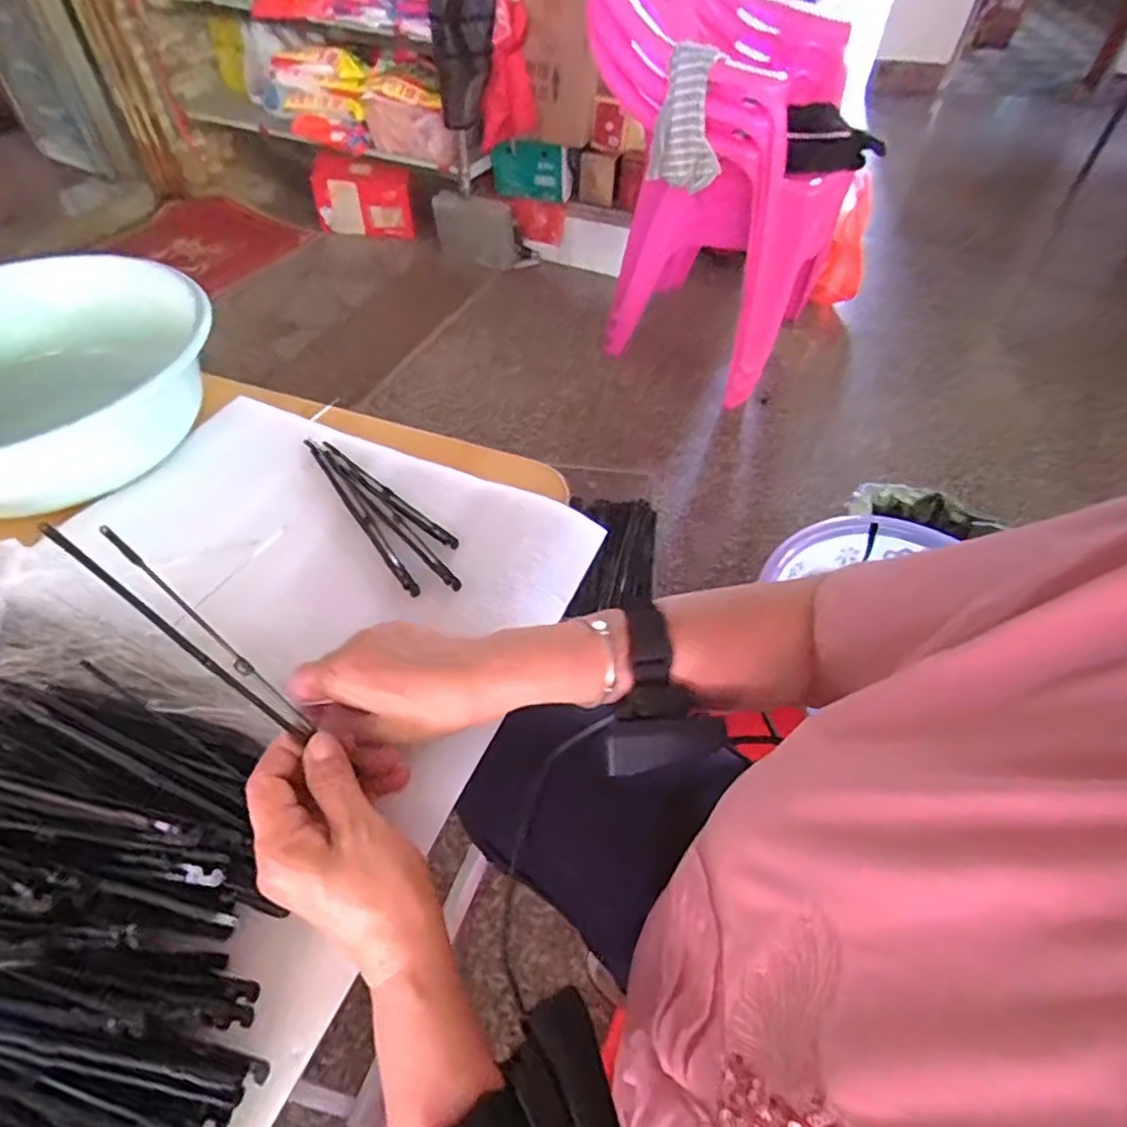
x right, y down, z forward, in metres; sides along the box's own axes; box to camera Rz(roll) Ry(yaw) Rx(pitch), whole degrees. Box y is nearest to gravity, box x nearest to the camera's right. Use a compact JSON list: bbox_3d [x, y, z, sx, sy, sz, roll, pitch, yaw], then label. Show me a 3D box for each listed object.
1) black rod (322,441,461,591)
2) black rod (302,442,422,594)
[{"bbox_3d":[-0.143,-0.043,0.529,0.015,0.004,0.200,-33,59,-25],"label":"black rod"},{"bbox_3d":[-0.167,-0.042,0.529,0.010,0.004,0.200,-29,57,-23],"label":"black rod"}]

